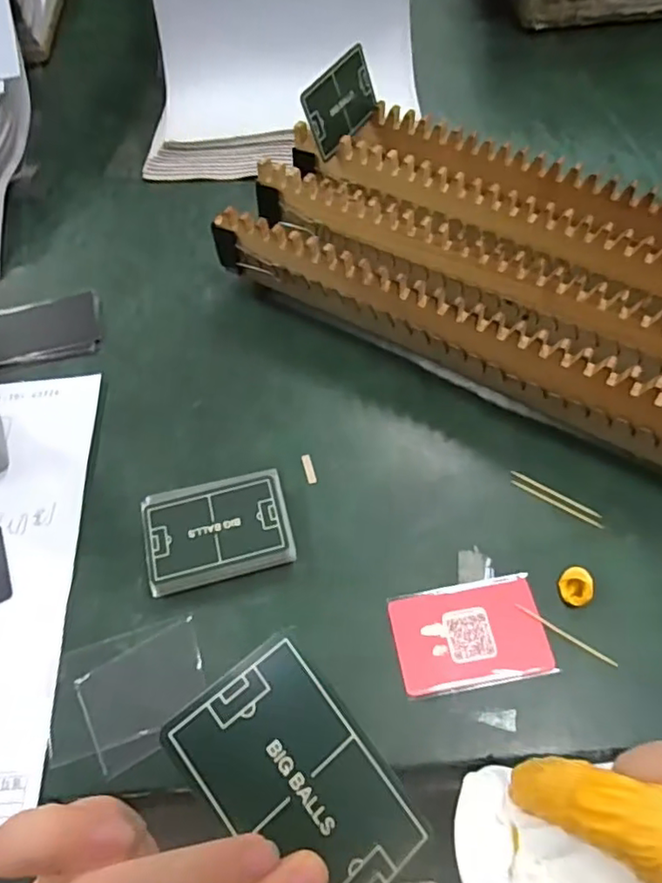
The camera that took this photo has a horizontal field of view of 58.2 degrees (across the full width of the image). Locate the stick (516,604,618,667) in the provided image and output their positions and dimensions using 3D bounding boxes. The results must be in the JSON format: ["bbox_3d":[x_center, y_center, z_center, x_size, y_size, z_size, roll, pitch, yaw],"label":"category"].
[{"bbox_3d":[0.136,0.111,0.343,0.061,0.004,0.004,29,65,19],"label":"stick"}]

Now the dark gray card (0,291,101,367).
[{"bbox_3d":[-0.233,-0.091,0.482,0.090,0.009,0.061,-10,66,-3],"label":"dark gray card"}]

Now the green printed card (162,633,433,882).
[{"bbox_3d":[-0.009,0.110,0.191,0.050,0.005,0.081,-32,81,-30],"label":"green printed card"}]

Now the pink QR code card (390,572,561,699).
[{"bbox_3d":[0.081,0.111,0.346,0.086,0.004,0.057,-10,59,-2],"label":"pink QR code card"}]

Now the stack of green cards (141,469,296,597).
[{"bbox_3d":[-0.071,0.055,0.376,0.087,0.020,0.067,-13,59,-4],"label":"stack of green cards"}]

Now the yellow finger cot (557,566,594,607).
[{"bbox_3d":[0.145,0.085,0.351,0.018,0.015,0.019,-2,59,3],"label":"yellow finger cot"}]

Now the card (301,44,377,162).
[{"bbox_3d":[0.010,-0.271,0.474,0.007,0.051,0.082,19,63,40],"label":"card"}]

